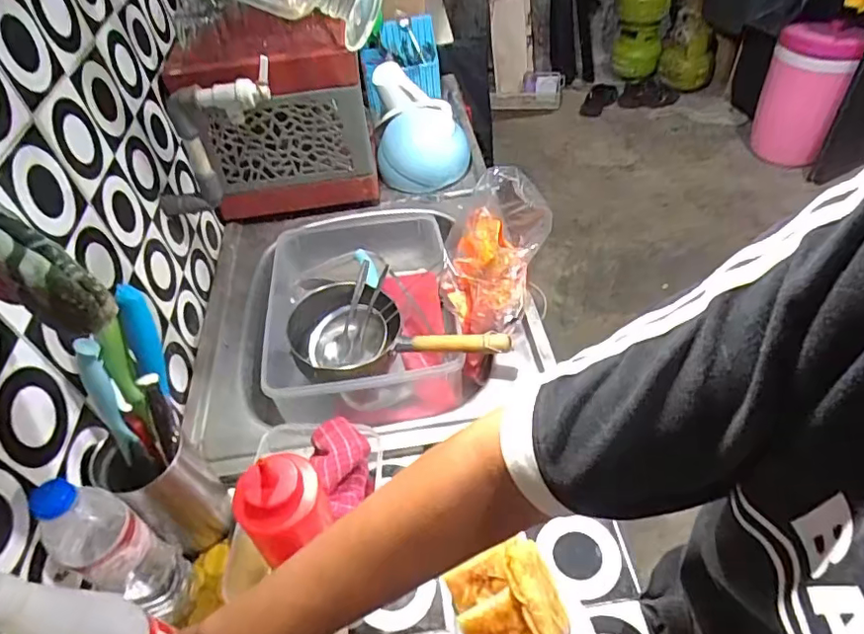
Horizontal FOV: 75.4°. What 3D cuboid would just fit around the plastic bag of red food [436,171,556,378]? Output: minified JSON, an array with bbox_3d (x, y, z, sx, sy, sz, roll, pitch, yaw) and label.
[{"bbox_3d":[0.084,-0.062,0.801,0.131,0.089,0.289,14,92,19],"label":"plastic bag of red food"}]

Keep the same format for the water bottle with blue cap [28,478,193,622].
[{"bbox_3d":[-0.281,0.216,0.512,0.056,0.208,0.058,18,52,22],"label":"water bottle with blue cap"}]

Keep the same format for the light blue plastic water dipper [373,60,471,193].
[{"bbox_3d":[-0.024,-0.352,1.048,0.163,0.233,0.095,-5,8,-10],"label":"light blue plastic water dipper"}]

